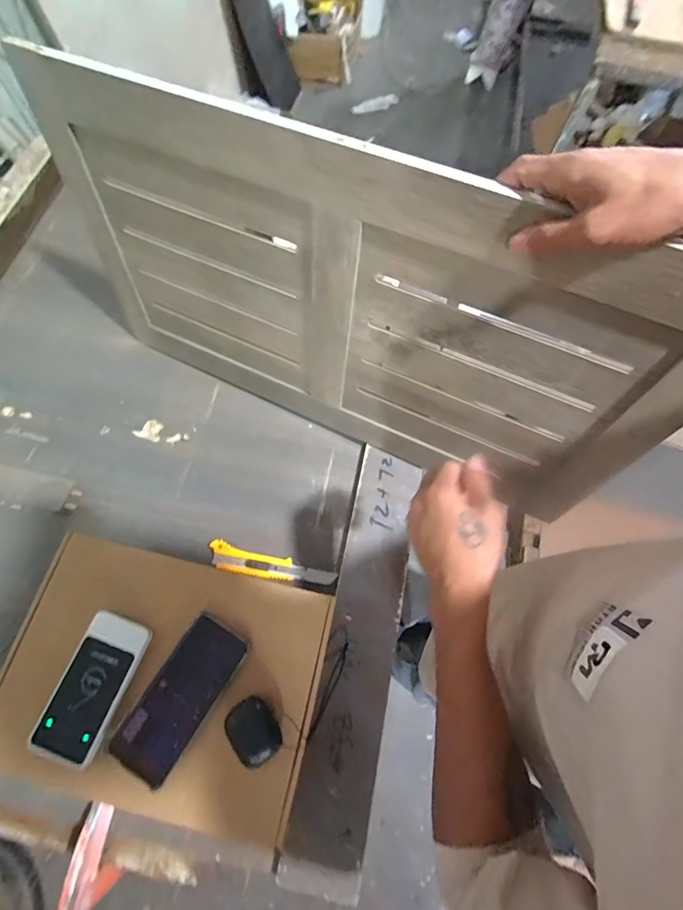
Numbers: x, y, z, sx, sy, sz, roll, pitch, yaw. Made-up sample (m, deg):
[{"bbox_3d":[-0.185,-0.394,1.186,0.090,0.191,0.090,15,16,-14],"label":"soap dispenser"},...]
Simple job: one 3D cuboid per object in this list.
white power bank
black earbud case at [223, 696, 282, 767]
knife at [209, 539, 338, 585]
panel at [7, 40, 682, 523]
[{"bbox_3d":[-0.279,0.259,0.451,0.076,0.015,0.141,18,69,5],"label":"white power bank"},{"bbox_3d":[-0.097,0.306,0.448,0.049,0.024,0.062,-37,75,-15],"label":"black earbud case"},{"bbox_3d":[-0.103,0.164,0.589,0.185,0.012,0.037,14,69,3],"label":"knife"},{"bbox_3d":[-0.004,-0.156,0.492,0.733,0.391,0.011,25,60,9],"label":"panel"}]

